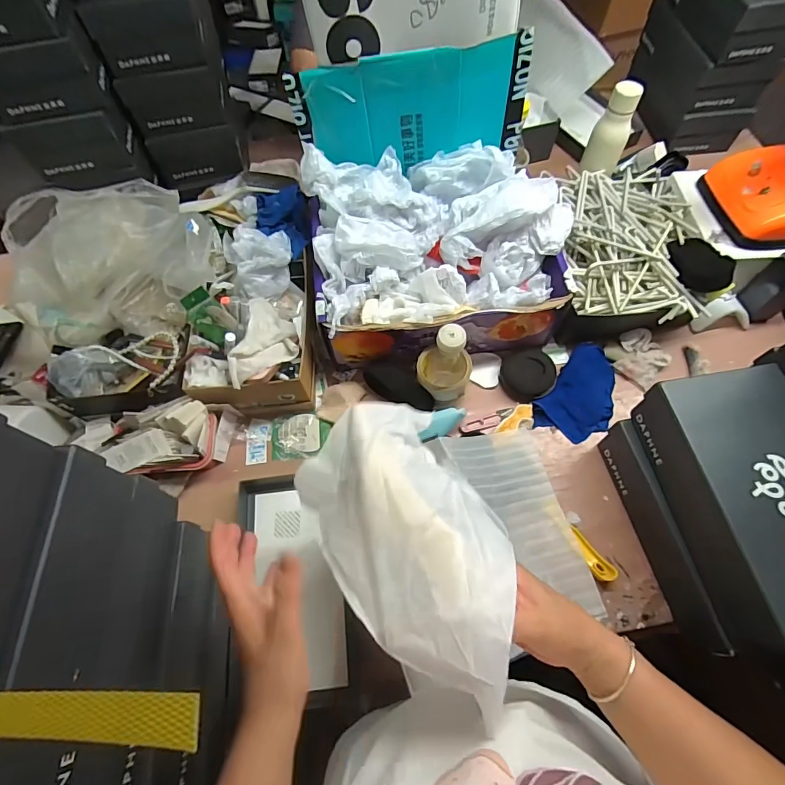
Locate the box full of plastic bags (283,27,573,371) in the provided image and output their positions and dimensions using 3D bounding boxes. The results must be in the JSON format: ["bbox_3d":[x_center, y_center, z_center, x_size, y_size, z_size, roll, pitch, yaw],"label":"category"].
[{"bbox_3d":[0.066,-0.269,0.670,0.389,0.314,0.314,-6,64,-1],"label":"box full of plastic bags"}]

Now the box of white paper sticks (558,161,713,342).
[{"bbox_3d":[0.410,-0.264,0.774,0.232,0.114,0.325,4,64,4],"label":"box of white paper sticks"}]

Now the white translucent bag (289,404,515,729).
[{"bbox_3d":[0.018,0.123,0.381,0.148,0.084,0.262,-28,66,-11],"label":"white translucent bag"}]

